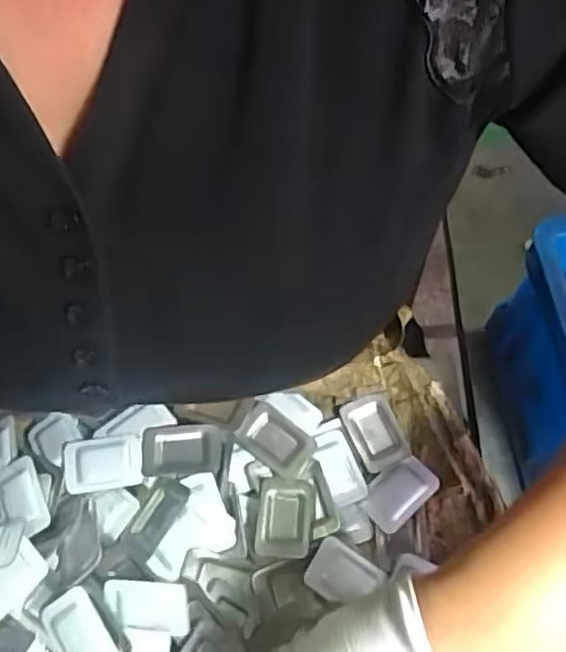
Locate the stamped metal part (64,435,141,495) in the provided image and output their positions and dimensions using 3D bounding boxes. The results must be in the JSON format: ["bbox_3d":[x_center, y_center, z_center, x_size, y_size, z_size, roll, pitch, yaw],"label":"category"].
[{"bbox_3d":[-0.094,0.071,0.340,0.039,0.004,0.027,-8,63,-3],"label":"stamped metal part"}]

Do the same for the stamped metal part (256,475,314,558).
[{"bbox_3d":[0.000,0.096,0.327,0.028,0.008,0.040,4,63,3],"label":"stamped metal part"}]

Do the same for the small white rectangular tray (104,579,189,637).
[{"bbox_3d":[-0.064,0.132,0.306,0.039,0.004,0.022,7,75,-7],"label":"small white rectangular tray"}]

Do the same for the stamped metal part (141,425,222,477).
[{"bbox_3d":[-0.053,0.064,0.341,0.041,0.007,0.026,-3,63,0],"label":"stamped metal part"}]

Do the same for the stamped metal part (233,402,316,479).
[{"bbox_3d":[-0.004,0.061,0.346,0.040,0.006,0.025,35,69,17],"label":"stamped metal part"}]

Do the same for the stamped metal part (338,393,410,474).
[{"bbox_3d":[0.049,0.057,0.352,0.025,0.007,0.039,-21,64,-9],"label":"stamped metal part"}]

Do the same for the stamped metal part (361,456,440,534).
[{"bbox_3d":[0.060,0.086,0.338,0.039,0.005,0.024,-39,69,-17],"label":"stamped metal part"}]

